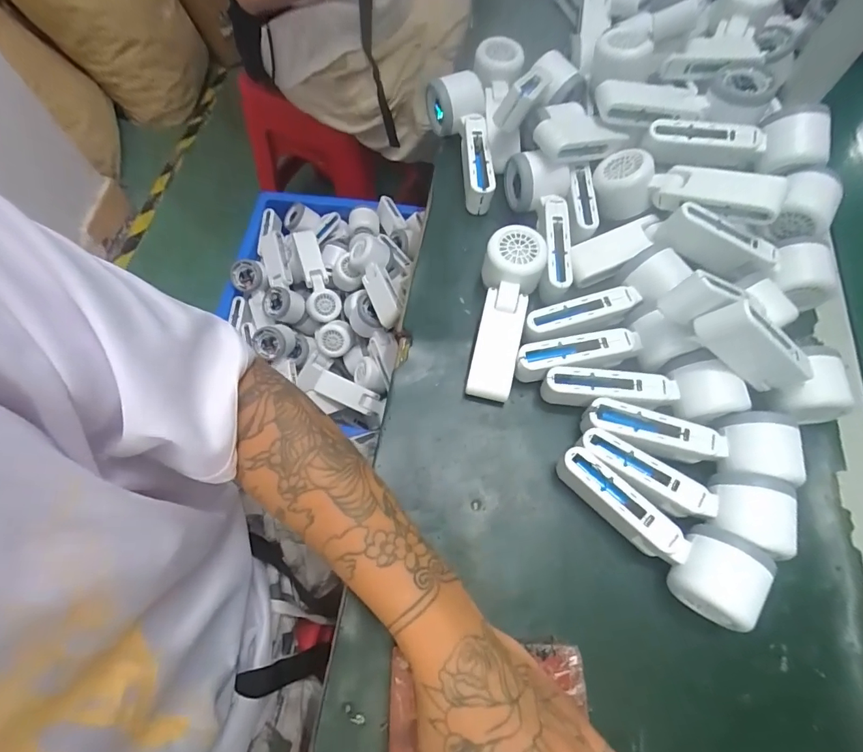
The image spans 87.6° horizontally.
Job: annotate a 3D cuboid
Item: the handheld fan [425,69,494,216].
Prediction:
[{"bbox_3d":[0.030,-0.259,0.494,0.064,0.051,0.160,-5,68,-4],"label":"handheld fan"}]

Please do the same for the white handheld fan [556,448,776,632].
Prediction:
[{"bbox_3d":[0.169,0.121,0.352,0.160,0.058,0.053,36,71,12],"label":"white handheld fan"}]

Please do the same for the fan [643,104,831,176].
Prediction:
[{"bbox_3d":[0.297,-0.235,0.442,0.162,0.048,0.051,14,68,4],"label":"fan"}]

